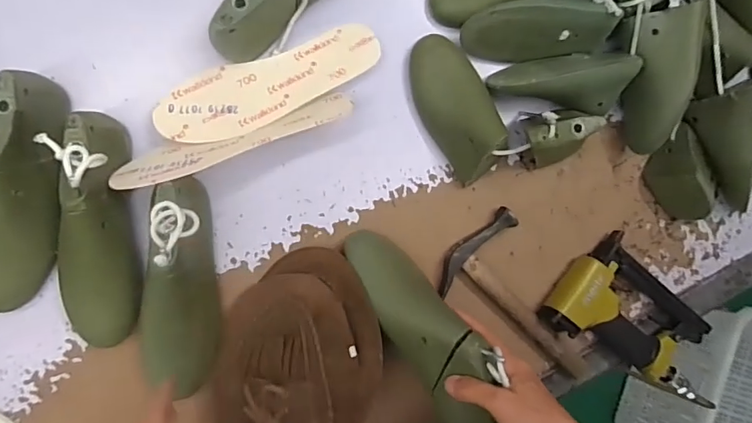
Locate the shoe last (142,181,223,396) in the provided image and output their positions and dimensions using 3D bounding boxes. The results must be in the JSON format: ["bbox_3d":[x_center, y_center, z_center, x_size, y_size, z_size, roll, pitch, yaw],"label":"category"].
[{"bbox_3d":[-0.210,0.075,0.514,0.075,0.090,0.218,-6,93,-9],"label":"shoe last"}]

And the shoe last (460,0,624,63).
[{"bbox_3d":[0.187,-0.207,0.573,0.166,0.073,0.066,-14,95,-8],"label":"shoe last"}]

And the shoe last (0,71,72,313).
[{"bbox_3d":[-0.362,-0.013,0.494,0.075,0.076,0.246,15,90,-10],"label":"shoe last"}]

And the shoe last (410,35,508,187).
[{"bbox_3d":[0.095,-0.122,0.574,0.071,0.069,0.174,-17,95,-8],"label":"shoe last"}]

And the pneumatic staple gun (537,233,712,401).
[{"bbox_3d":[0.328,0.125,0.621,0.221,0.047,0.140,31,87,-9],"label":"pneumatic staple gun"}]

